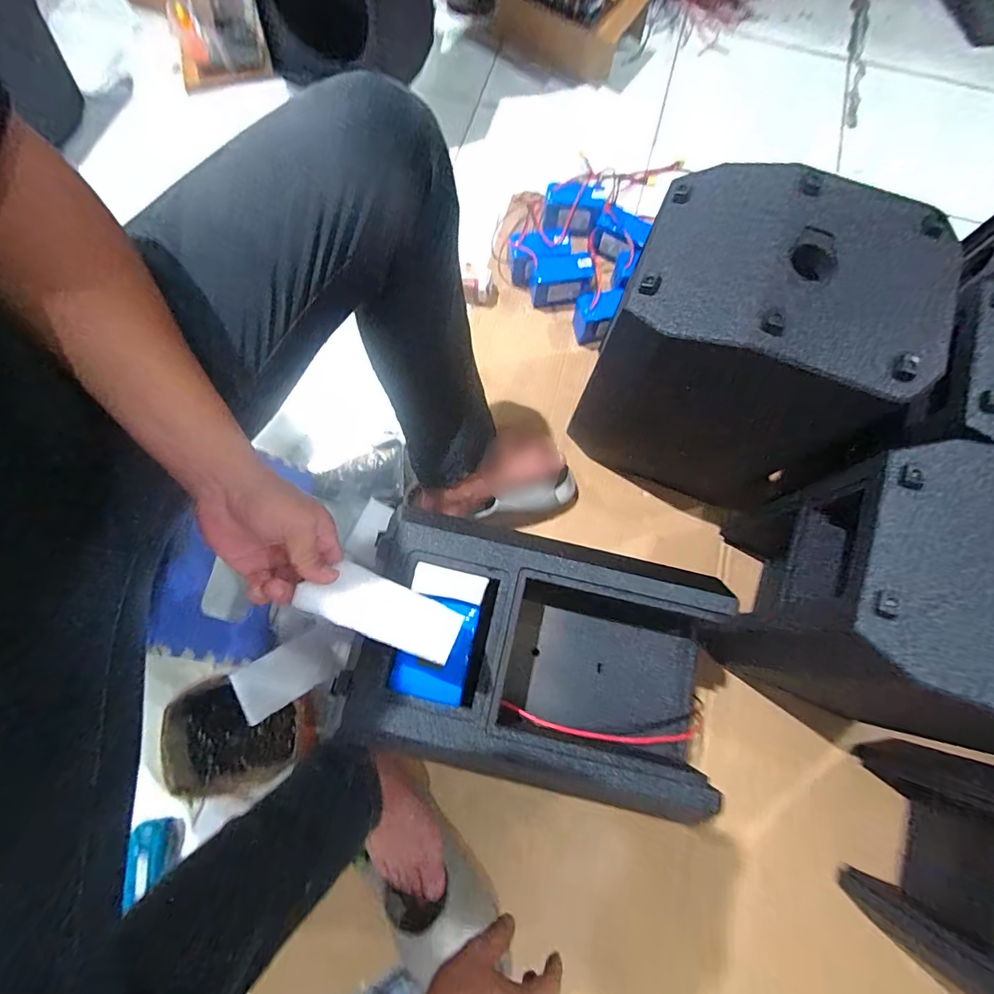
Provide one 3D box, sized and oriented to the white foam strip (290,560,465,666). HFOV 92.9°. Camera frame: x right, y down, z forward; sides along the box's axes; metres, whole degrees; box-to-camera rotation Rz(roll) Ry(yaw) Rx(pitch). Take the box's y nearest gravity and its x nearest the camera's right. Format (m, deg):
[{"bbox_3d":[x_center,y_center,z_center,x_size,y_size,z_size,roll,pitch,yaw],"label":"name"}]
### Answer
[{"bbox_3d":[-0.091,0.090,0.385,0.124,0.067,0.008,23,115,0],"label":"white foam strip"}]

